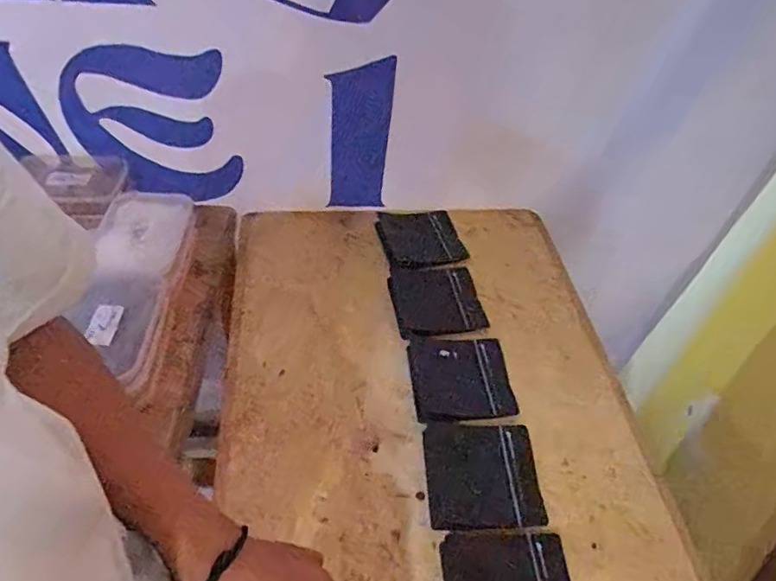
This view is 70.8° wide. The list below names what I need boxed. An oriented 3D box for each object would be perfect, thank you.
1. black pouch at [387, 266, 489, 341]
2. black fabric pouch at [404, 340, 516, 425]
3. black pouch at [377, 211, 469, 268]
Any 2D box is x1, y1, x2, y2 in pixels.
[{"bbox_3d":[0.077,0.014,0.905,0.140,0.007,0.152,-5,48,-12],"label":"black pouch"},{"bbox_3d":[0.108,0.130,0.813,0.143,0.013,0.134,1,47,-6],"label":"black fabric pouch"},{"bbox_3d":[0.059,-0.098,0.998,0.135,0.016,0.146,-10,49,-16],"label":"black pouch"}]

